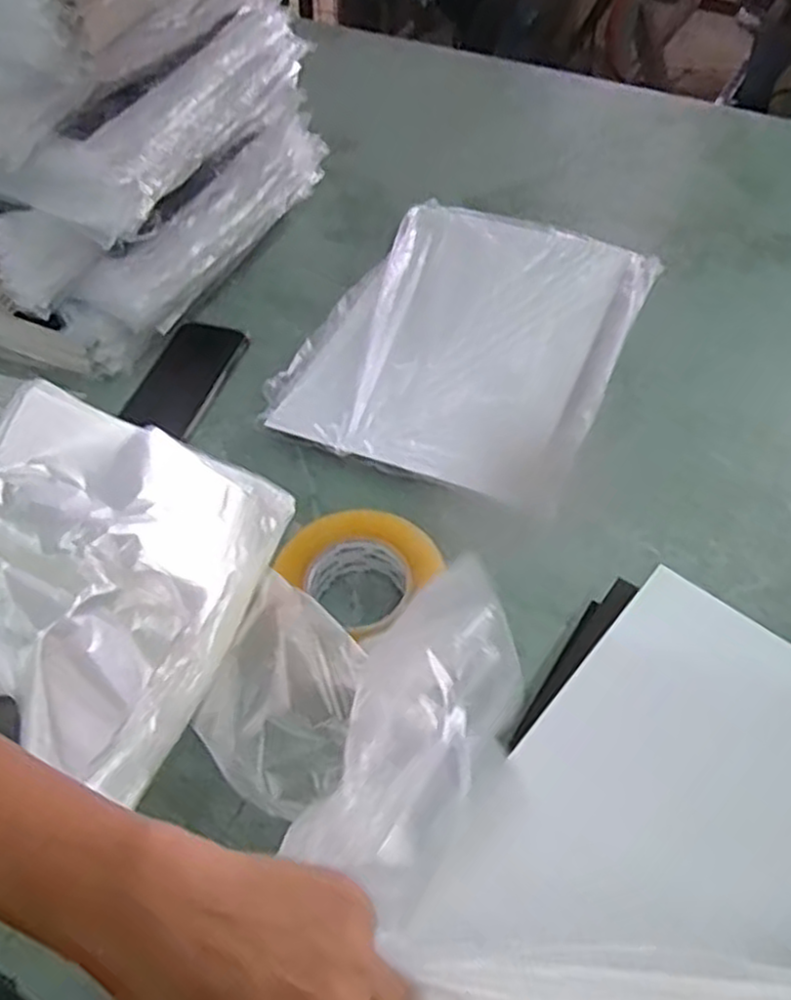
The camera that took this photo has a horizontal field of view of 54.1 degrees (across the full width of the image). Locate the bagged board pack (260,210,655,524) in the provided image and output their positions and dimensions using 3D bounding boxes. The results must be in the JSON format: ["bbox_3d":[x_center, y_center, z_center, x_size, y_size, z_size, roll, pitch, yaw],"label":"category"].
[{"bbox_3d":[0.075,-0.165,0.778,0.286,0.024,0.371,21,58,16],"label":"bagged board pack"}]

